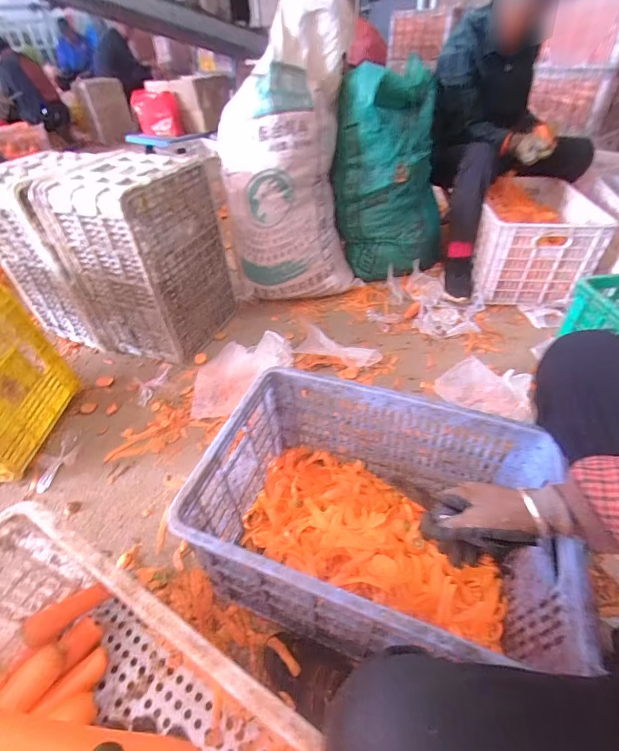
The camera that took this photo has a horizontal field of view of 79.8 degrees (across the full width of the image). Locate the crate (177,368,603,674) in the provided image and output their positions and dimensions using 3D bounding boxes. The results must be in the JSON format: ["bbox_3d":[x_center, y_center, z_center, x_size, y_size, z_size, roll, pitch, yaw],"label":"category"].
[{"bbox_3d":[0.099,0.239,0.615,0.495,0.266,0.332,13,46,17],"label":"crate"}]

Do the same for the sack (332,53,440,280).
[{"bbox_3d":[0.295,-0.661,1.256,0.310,0.571,0.292,26,51,28],"label":"sack"}]

